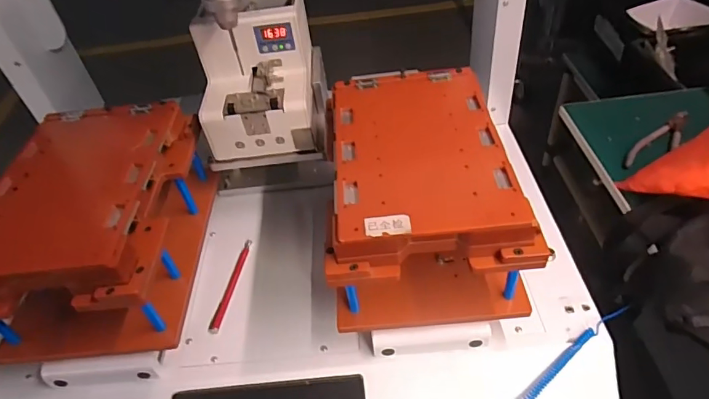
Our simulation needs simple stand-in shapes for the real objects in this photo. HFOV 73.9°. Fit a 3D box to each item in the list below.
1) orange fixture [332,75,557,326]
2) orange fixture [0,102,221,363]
[{"bbox_3d":[0.068,-0.009,0.513,0.178,0.135,0.251,-5,46,2],"label":"orange fixture"},{"bbox_3d":[-0.286,0.028,0.544,0.187,0.145,0.263,-5,46,2],"label":"orange fixture"}]

